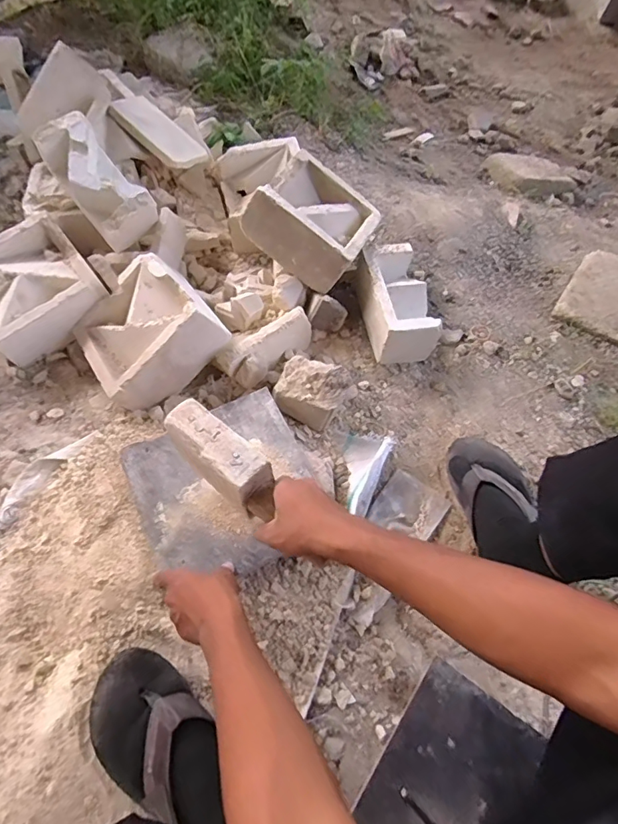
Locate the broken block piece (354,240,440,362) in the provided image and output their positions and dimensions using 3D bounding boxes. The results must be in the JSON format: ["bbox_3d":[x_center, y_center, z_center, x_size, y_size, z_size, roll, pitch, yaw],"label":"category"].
[{"bbox_3d":[0.160,-0.203,0.890,0.105,0.089,0.196,-10,63,-8],"label":"broken block piece"}]

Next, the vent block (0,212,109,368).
[{"bbox_3d":[-0.490,-0.217,0.862,0.204,0.094,0.211,-34,68,-18],"label":"vent block"}]

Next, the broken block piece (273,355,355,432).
[{"bbox_3d":[0.008,-0.031,0.782,0.118,0.103,0.064,27,64,12],"label":"broken block piece"}]

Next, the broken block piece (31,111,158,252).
[{"bbox_3d":[-0.372,-0.406,0.870,0.102,0.110,0.216,-42,97,-21],"label":"broken block piece"}]

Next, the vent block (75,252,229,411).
[{"bbox_3d":[-0.271,-0.135,0.829,0.203,0.103,0.209,-43,58,5],"label":"vent block"}]

